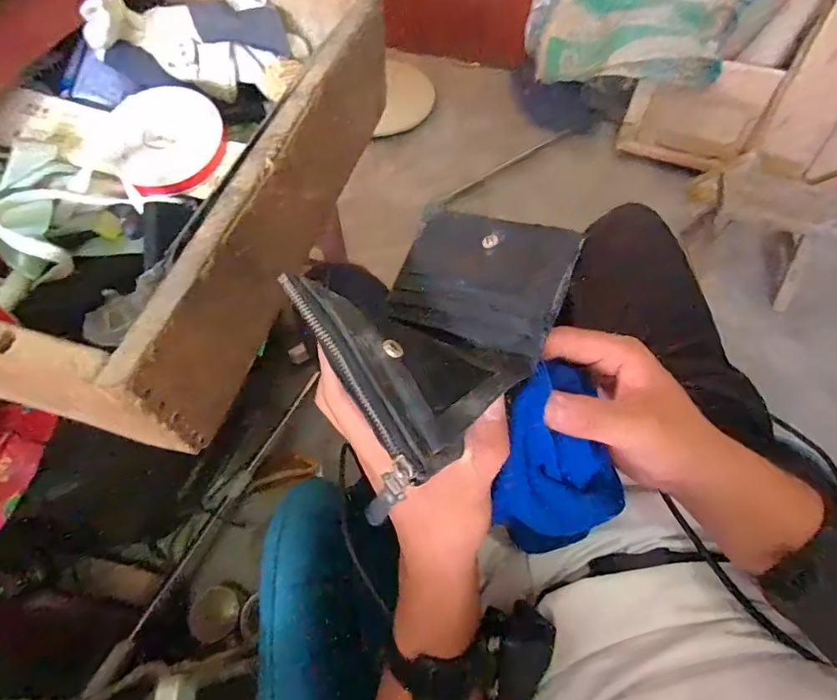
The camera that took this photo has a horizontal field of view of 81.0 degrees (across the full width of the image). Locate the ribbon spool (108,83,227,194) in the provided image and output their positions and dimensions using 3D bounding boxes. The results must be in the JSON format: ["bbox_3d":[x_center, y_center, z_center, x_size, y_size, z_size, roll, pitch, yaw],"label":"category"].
[{"bbox_3d":[-0.193,-0.164,0.377,0.087,0.013,0.087,1,77,-4],"label":"ribbon spool"}]

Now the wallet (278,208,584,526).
[{"bbox_3d":[0.010,-0.022,0.256,0.145,0.051,0.116,-41,68,-20],"label":"wallet"}]

